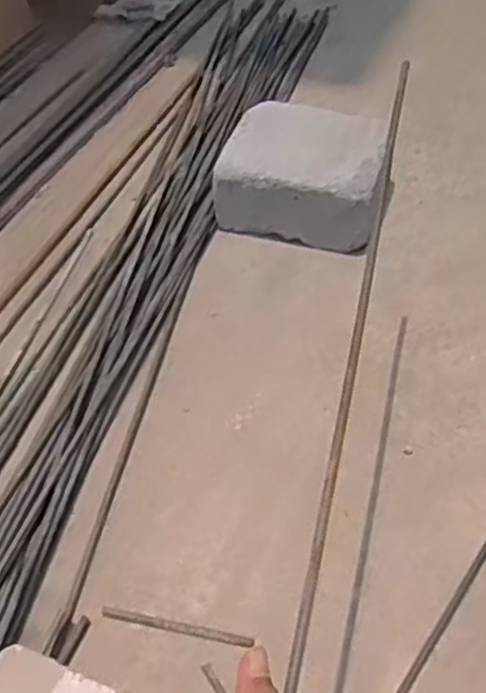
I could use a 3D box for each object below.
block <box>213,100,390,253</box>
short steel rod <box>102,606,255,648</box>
[{"bbox_3d":[0.080,-0.227,0.944,0.206,0.121,0.152,12,49,14],"label":"block"},{"bbox_3d":[-0.055,0.233,0.613,0.130,0.005,0.009,9,48,12],"label":"short steel rod"}]

